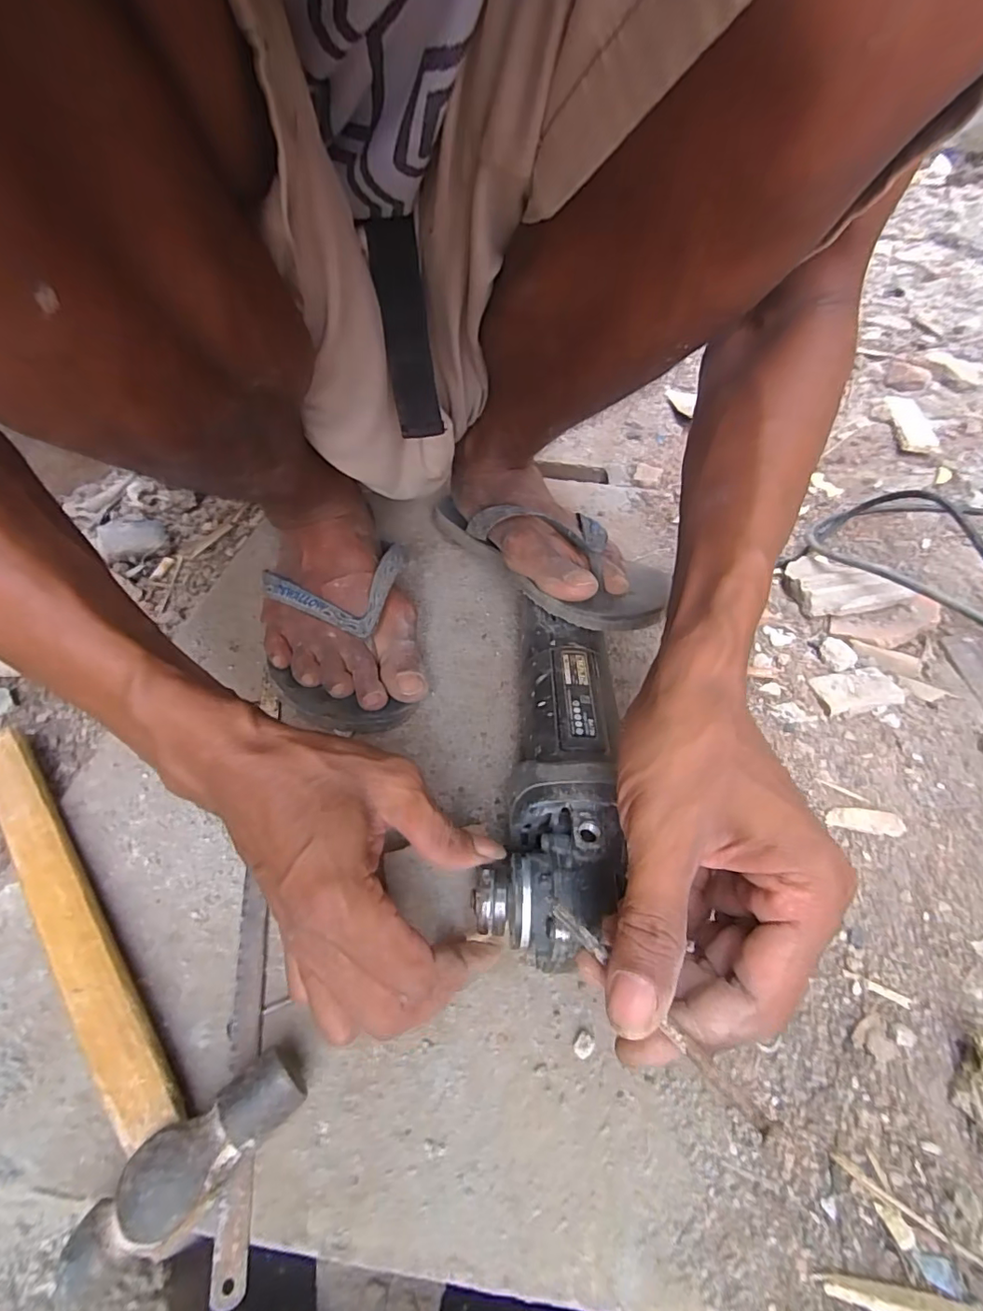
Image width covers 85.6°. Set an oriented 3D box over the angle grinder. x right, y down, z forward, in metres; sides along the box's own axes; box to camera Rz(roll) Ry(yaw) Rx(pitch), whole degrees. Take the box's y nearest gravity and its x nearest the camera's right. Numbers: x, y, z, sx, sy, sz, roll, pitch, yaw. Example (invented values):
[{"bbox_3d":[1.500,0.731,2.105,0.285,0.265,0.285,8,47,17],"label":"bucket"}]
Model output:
[{"bbox_3d":[0.035,0.054,0.302,0.062,0.071,0.223,4,42,4],"label":"angle grinder"}]

